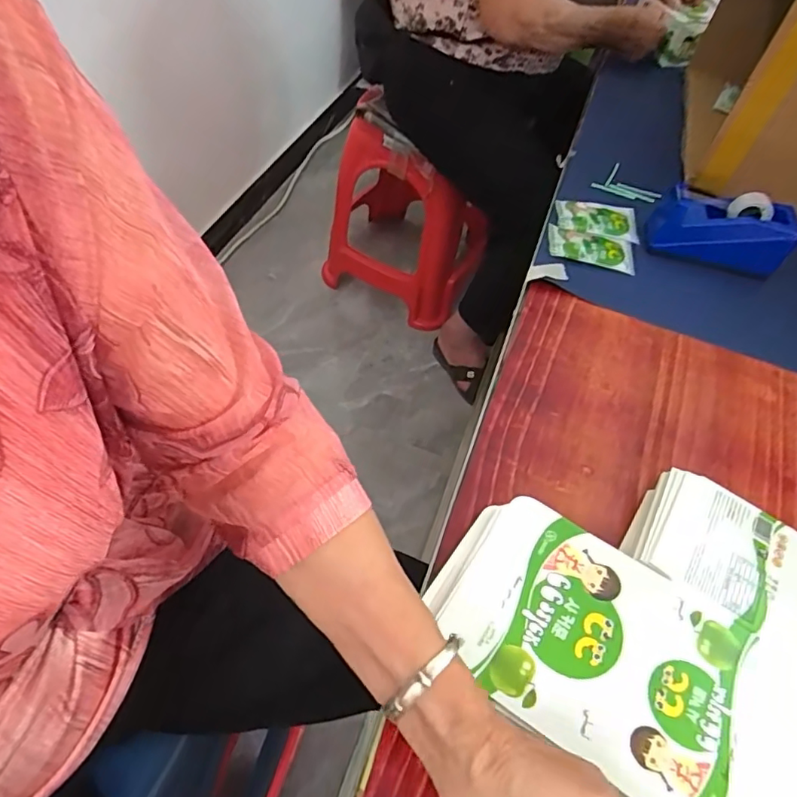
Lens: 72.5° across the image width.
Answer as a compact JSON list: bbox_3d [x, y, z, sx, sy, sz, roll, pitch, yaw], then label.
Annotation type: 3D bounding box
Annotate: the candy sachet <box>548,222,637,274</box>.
[{"bbox_3d":[0.231,-0.181,0.654,0.105,0.012,0.056,16,54,3],"label":"candy sachet"}]

